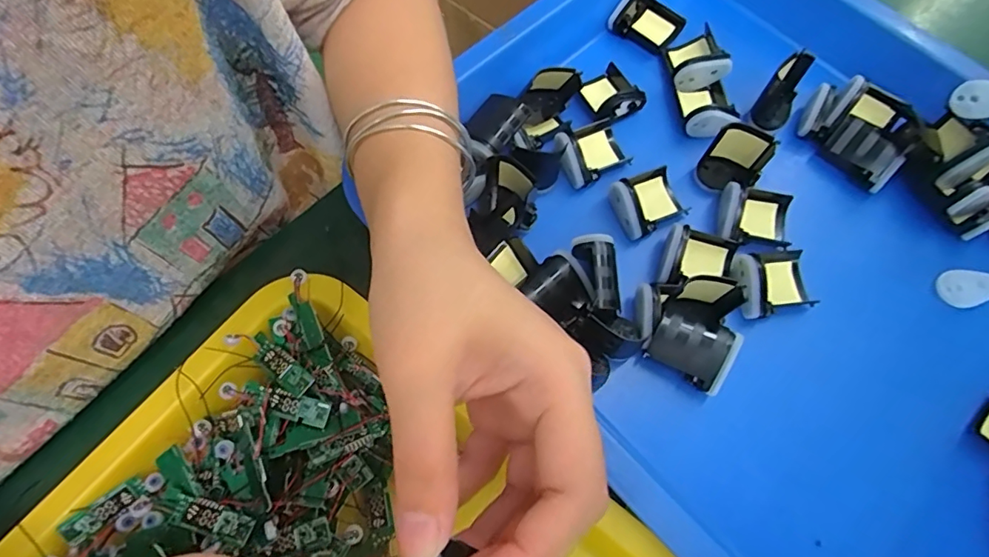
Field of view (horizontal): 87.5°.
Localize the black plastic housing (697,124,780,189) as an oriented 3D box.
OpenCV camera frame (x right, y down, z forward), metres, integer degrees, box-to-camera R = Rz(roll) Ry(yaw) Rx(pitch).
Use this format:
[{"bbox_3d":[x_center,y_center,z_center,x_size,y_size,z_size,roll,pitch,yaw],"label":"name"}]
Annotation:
[{"bbox_3d":[0.143,-0.069,0.306,0.033,0.035,0.024,37,73,12],"label":"black plastic housing"}]

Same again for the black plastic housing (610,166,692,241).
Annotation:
[{"bbox_3d":[0.092,-0.048,0.307,0.040,0.020,0.036,-27,72,-10],"label":"black plastic housing"}]

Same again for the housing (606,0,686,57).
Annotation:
[{"bbox_3d":[0.105,-0.180,0.359,0.043,0.019,0.035,42,75,13],"label":"housing"}]

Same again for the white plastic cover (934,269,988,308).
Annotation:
[{"bbox_3d":[0.273,0.005,0.296,0.034,0.004,0.021,-3,70,-2],"label":"white plastic cover"}]

